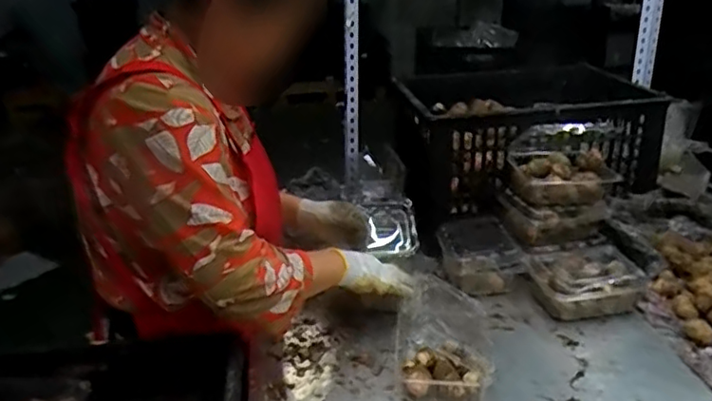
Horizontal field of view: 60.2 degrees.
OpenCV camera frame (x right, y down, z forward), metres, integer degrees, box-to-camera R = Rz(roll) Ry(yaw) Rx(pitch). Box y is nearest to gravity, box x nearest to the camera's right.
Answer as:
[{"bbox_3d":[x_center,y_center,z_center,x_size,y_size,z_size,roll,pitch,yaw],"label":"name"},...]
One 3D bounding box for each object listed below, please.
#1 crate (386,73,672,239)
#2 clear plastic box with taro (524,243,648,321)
[{"bbox_3d":[0.354,-0.122,1.284,0.528,0.223,0.276,-5,23,-7],"label":"crate"},{"bbox_3d":[0.389,0.143,1.052,0.173,0.074,0.127,-6,23,-13],"label":"clear plastic box with taro"}]

